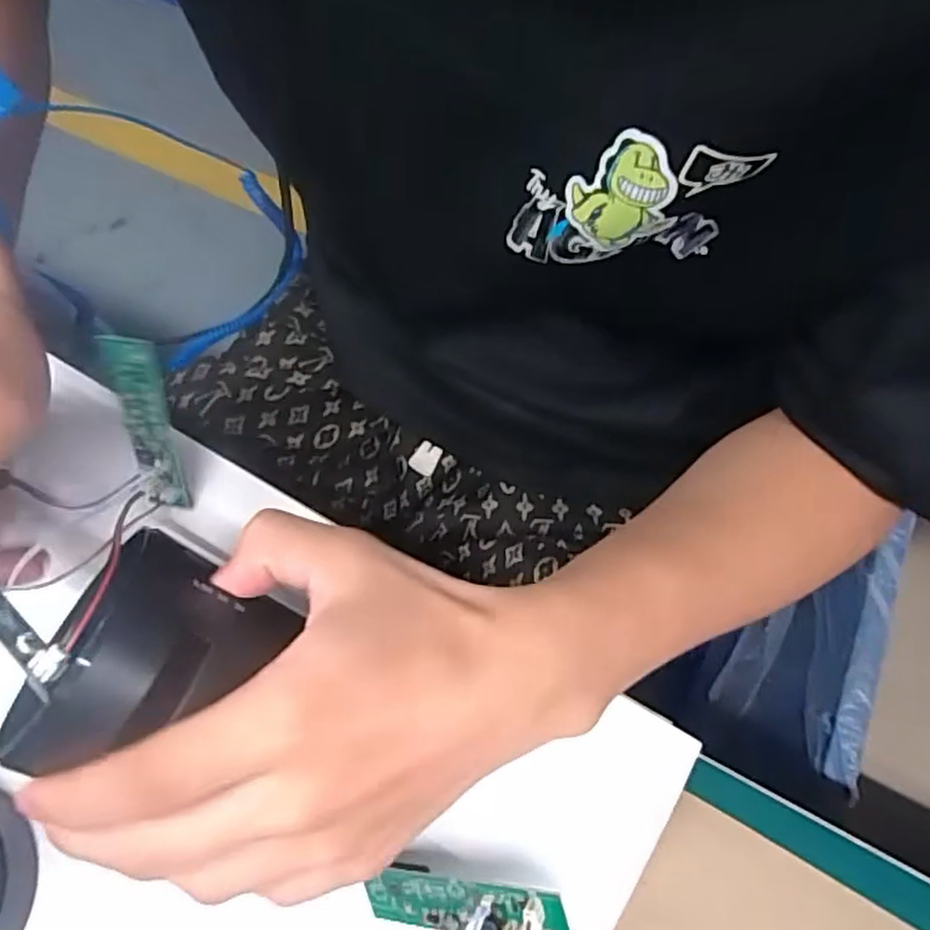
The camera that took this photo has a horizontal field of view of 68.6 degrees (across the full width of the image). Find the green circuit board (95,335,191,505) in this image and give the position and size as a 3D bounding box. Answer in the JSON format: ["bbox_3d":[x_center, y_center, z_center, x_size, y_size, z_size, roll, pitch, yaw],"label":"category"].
[{"bbox_3d":[-0.136,-0.015,0.292,0.021,0.081,0.010,-2,30,0],"label":"green circuit board"}]

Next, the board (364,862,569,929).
[{"bbox_3d":[-0.003,0.146,0.226,0.079,0.012,0.018,-16,60,35],"label":"board"}]

